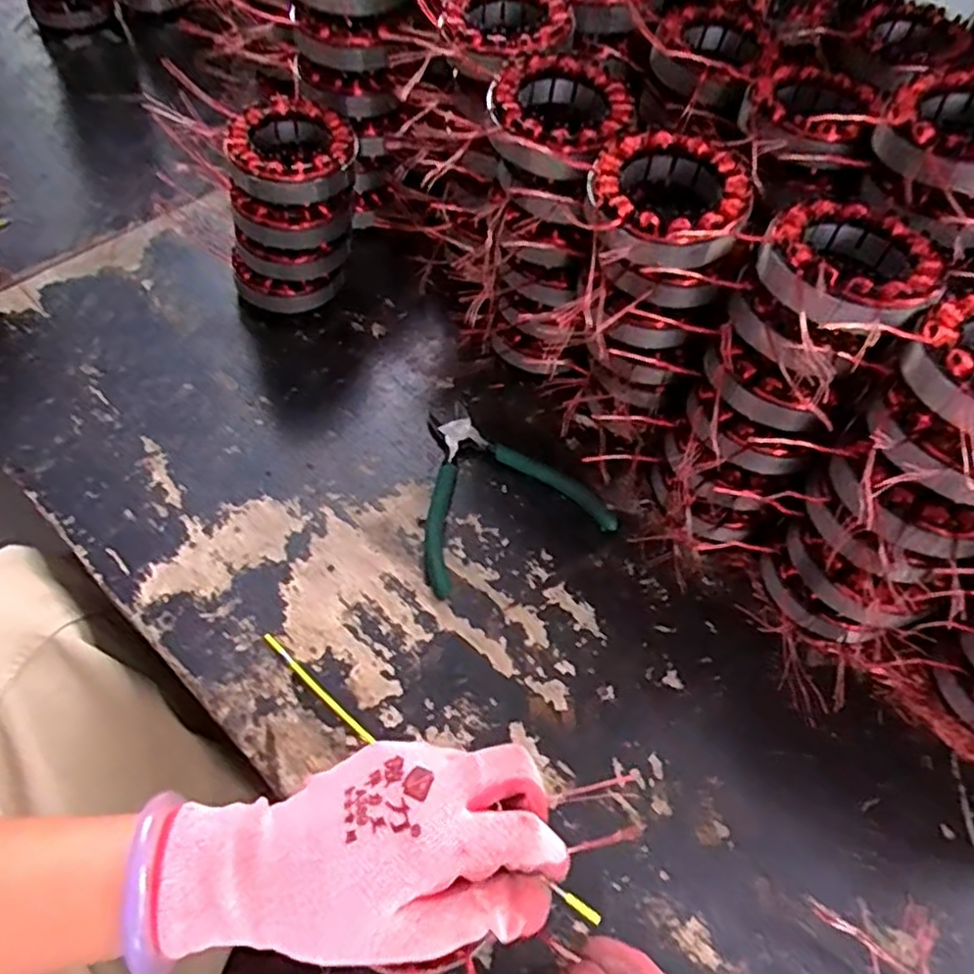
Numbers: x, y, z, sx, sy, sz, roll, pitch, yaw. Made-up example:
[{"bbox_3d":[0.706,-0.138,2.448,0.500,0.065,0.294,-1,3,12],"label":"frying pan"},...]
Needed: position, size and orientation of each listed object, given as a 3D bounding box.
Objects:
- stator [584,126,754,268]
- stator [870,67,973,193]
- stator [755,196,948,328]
[{"bbox_3d":[0.098,-0.154,0.376,0.087,0.035,0.093,11,57,4],"label":"stator"},{"bbox_3d":[0.265,-0.196,0.371,0.083,0.029,0.086,37,63,19],"label":"stator"},{"bbox_3d":[0.184,-0.113,0.349,0.083,0.031,0.084,1,57,-2],"label":"stator"}]

